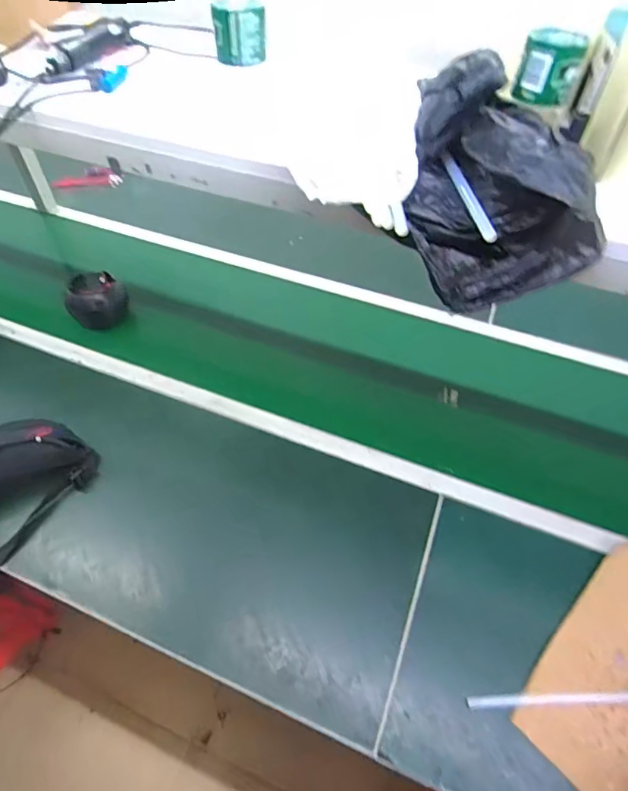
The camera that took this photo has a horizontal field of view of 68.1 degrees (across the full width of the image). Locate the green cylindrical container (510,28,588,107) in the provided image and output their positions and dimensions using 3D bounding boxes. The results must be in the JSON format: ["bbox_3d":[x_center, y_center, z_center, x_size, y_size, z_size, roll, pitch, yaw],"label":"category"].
[{"bbox_3d":[0.253,-0.353,0.498,0.063,0.060,0.055,22,54,14],"label":"green cylindrical container"}]

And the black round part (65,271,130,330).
[{"bbox_3d":[-0.503,-0.217,1.070,0.101,0.091,0.106,1,52,-1],"label":"black round part"}]

